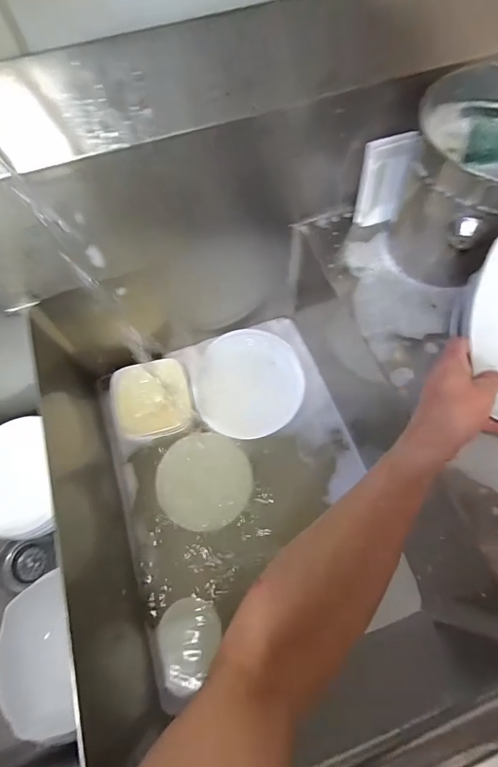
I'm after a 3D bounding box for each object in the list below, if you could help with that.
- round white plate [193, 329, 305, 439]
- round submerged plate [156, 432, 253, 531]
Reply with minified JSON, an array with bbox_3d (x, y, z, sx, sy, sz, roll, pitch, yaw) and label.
[{"bbox_3d":[0.000,-0.005,0.789,0.217,0.029,0.228,0,66,0],"label":"round white plate"},{"bbox_3d":[-0.086,0.186,0.730,0.178,0.017,0.174,0,66,0],"label":"round submerged plate"}]

